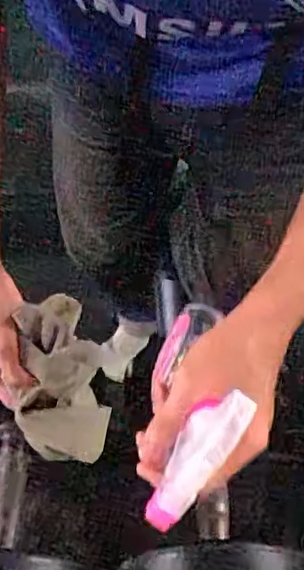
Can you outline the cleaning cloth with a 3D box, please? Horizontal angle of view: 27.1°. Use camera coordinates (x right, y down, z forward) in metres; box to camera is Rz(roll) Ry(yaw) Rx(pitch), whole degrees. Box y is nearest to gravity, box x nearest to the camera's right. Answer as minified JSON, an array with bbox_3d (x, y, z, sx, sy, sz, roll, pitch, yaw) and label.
[{"bbox_3d":[-0.088,0.083,0.607,0.123,0.060,0.149,34,67,-27],"label":"cleaning cloth"}]

